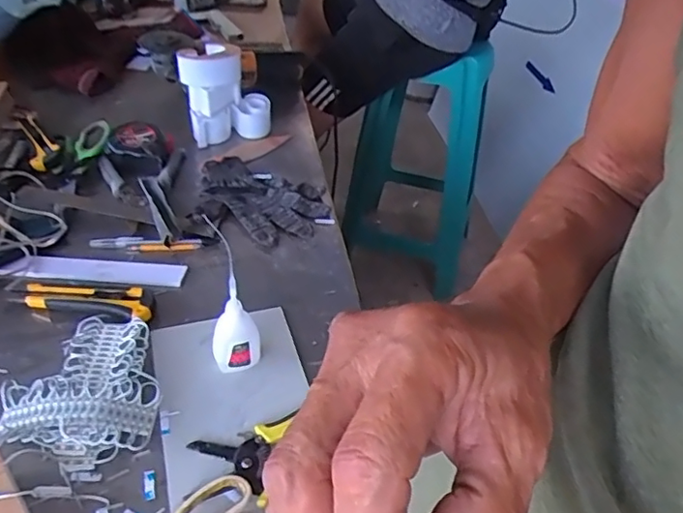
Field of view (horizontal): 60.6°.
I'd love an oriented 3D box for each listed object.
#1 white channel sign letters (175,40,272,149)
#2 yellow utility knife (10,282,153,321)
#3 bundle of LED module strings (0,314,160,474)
[{"bbox_3d":[-0.179,-0.258,0.907,0.130,0.122,0.113,-2,41,-10],"label":"white channel sign letters"},{"bbox_3d":[-0.267,0.045,0.621,0.140,0.016,0.041,8,41,4],"label":"yellow utility knife"},{"bbox_3d":[-0.238,0.115,0.532,0.126,0.032,0.155,-9,43,-15],"label":"bundle of LED module strings"}]

